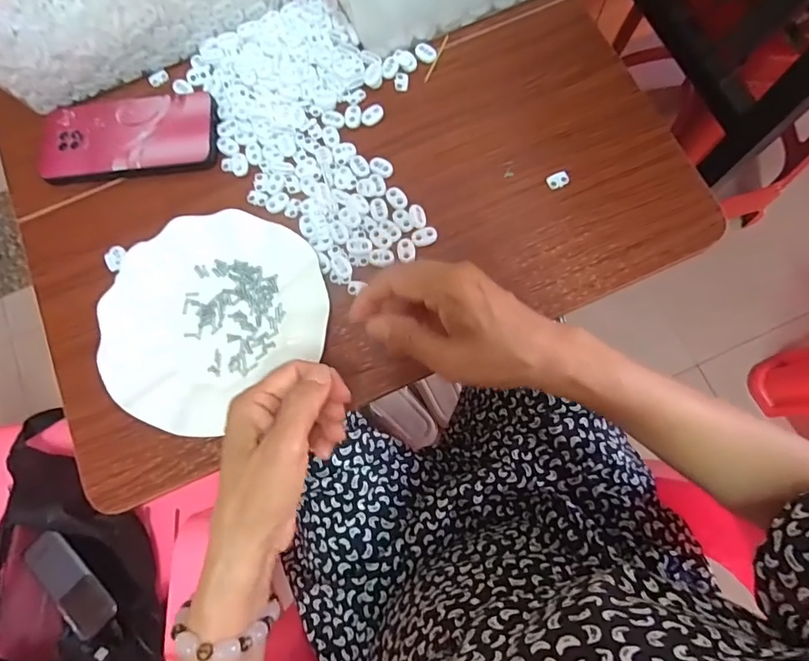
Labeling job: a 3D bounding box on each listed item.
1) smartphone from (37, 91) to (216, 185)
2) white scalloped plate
[{"bbox_3d":[-0.259,-0.185,0.460,0.162,0.011,0.081,-4,76,0],"label":"smartphone"},{"bbox_3d":[-0.163,-0.017,0.417,0.183,0.020,0.166,-38,78,-8],"label":"white scalloped plate"}]

